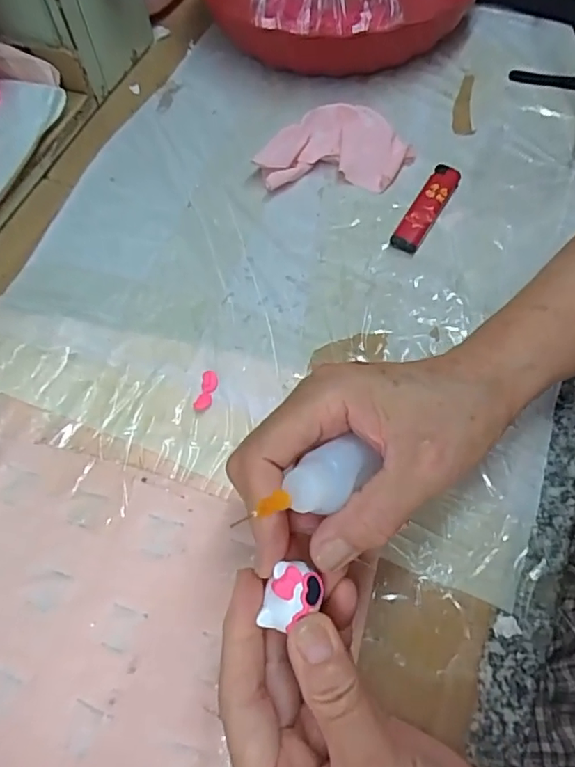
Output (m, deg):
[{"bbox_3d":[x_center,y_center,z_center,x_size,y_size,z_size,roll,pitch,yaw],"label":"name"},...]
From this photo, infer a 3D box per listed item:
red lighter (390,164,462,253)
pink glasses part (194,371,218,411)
[{"bbox_3d":[0.094,-0.120,0.363,0.020,0.010,0.077,28,67,16],"label":"red lighter"},{"bbox_3d":[-0.046,0.005,0.306,0.009,0.007,0.023,11,63,9],"label":"pink glasses part"}]

